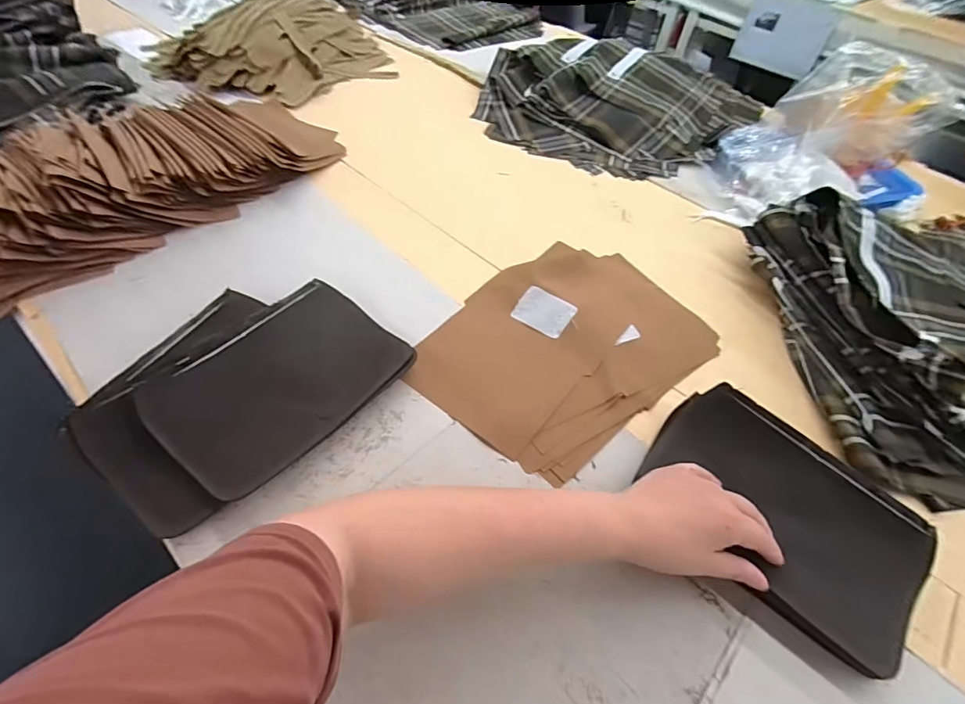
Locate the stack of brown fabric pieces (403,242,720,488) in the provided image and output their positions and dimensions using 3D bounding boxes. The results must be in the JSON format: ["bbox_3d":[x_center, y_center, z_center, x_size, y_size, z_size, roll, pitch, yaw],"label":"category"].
[{"bbox_3d":[0.098,-0.017,0.534,0.240,0.022,0.325,39,58,23],"label":"stack of brown fabric pieces"}]

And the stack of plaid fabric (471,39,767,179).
[{"bbox_3d":[0.254,-0.490,0.878,0.436,0.075,0.471,35,56,20],"label":"stack of plaid fabric"}]

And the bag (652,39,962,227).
[{"bbox_3d":[0.502,-0.328,0.698,0.350,0.194,0.233,-14,54,-17],"label":"bag"}]

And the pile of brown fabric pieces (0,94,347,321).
[{"bbox_3d":[-0.447,-0.251,0.625,0.223,0.085,0.488,35,56,20],"label":"pile of brown fabric pieces"}]

